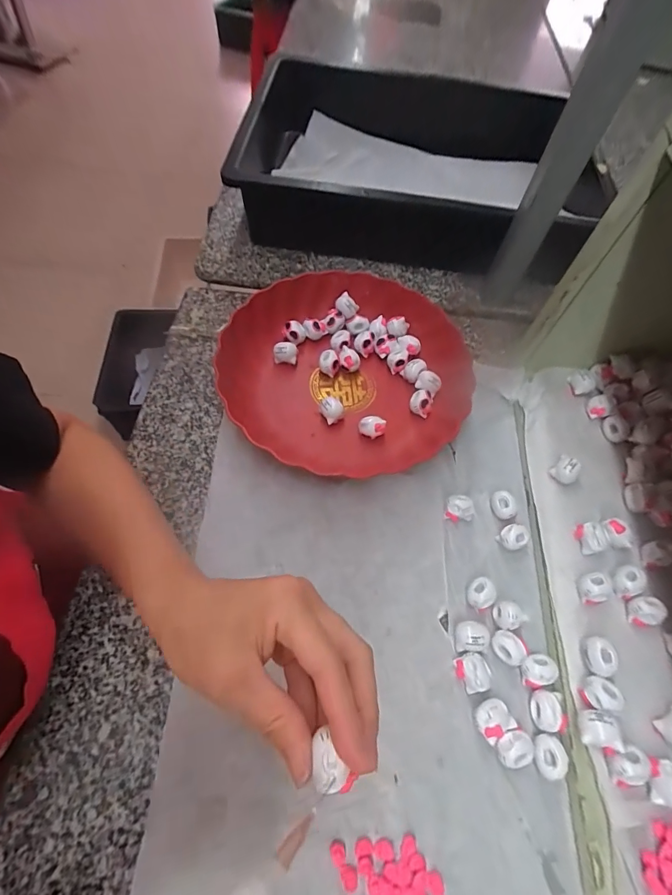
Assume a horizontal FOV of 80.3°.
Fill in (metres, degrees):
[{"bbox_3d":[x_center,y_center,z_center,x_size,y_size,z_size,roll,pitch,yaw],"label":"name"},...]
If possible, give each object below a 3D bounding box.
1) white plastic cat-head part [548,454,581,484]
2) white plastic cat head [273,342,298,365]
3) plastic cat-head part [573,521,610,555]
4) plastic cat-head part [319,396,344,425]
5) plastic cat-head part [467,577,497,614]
[{"bbox_3d":[0.210,0.022,0.365,0.019,0.025,0.022,-34,70,-19],"label":"white plastic cat-head part"},{"bbox_3d":[-0.054,-0.101,0.428,0.025,0.021,0.015,10,63,1],"label":"white plastic cat head"},{"bbox_3d":[0.216,0.077,0.337,0.016,0.017,0.025,-6,63,-6],"label":"plastic cat-head part"},{"bbox_3d":[-0.004,-0.036,0.398,0.023,0.026,0.018,-22,66,-14],"label":"plastic cat-head part"},{"bbox_3d":[0.119,0.121,0.327,0.021,0.017,0.023,38,67,15],"label":"plastic cat-head part"}]

